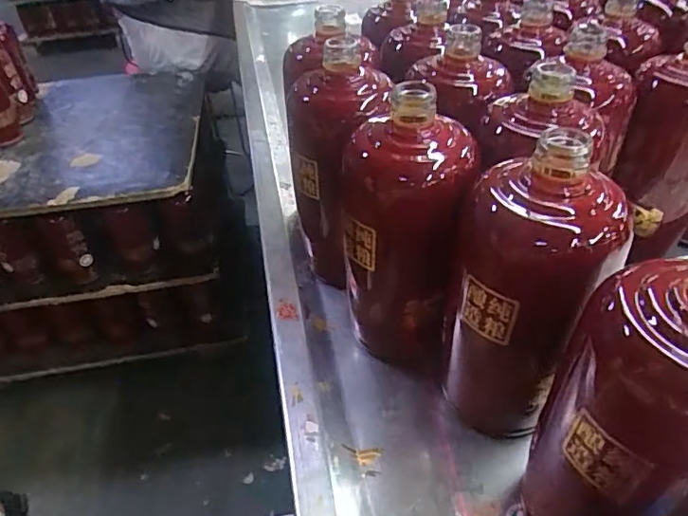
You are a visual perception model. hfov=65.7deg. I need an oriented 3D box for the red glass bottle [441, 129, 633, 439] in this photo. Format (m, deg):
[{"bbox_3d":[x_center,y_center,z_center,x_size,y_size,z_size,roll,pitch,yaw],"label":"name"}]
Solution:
[{"bbox_3d":[0.100,0.028,0.302,0.079,0.186,0.069,15,42,21],"label":"red glass bottle"}]

